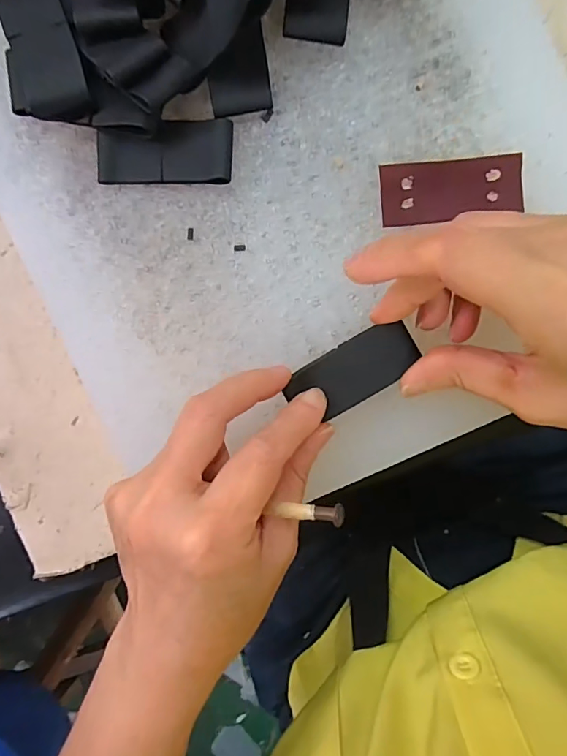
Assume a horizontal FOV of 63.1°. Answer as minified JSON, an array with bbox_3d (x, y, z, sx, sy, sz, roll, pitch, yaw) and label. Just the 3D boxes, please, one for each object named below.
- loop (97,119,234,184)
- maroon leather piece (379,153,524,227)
[{"bbox_3d":[-0.054,-0.102,0.209,0.061,0.008,0.027,3,93,5],"label":"loop"},{"bbox_3d":[0.073,-0.083,0.203,0.059,0.004,0.026,-5,93,5],"label":"maroon leather piece"}]

